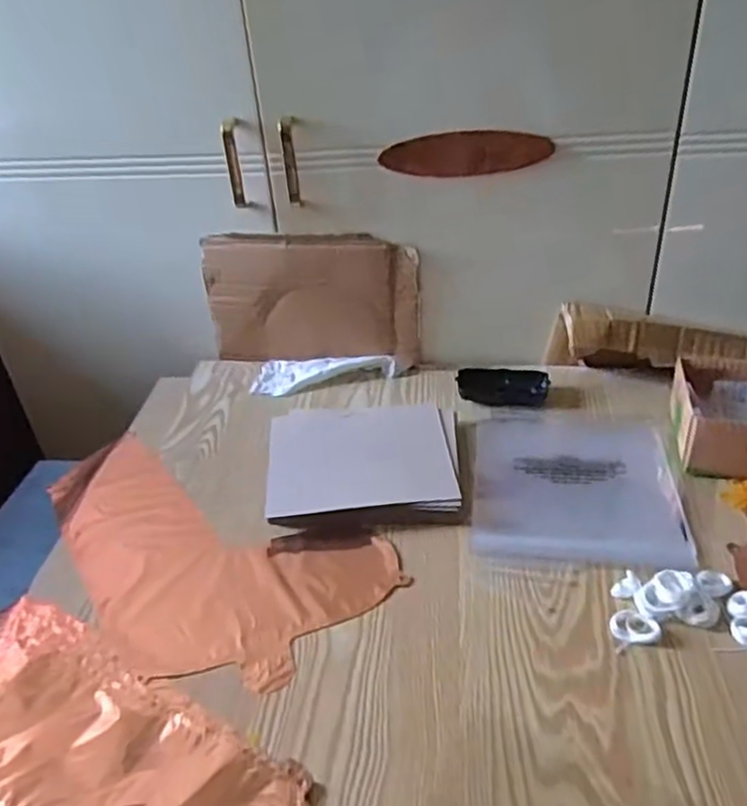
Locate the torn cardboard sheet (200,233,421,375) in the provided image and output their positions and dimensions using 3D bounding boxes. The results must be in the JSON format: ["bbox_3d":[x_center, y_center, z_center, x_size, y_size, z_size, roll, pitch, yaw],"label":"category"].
[{"bbox_3d":[-0.078,-0.130,0.873,0.270,0.165,0.026,1,33,7],"label":"torn cardboard sheet"}]

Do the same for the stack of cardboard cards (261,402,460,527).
[{"bbox_3d":[-0.010,0.060,0.725,0.195,0.027,0.156,-3,33,1],"label":"stack of cardboard cards"}]

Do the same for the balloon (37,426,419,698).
[{"bbox_3d":[-0.182,0.132,0.683,0.221,0.015,0.390,-30,41,-34],"label":"balloon"}]

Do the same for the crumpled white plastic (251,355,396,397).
[{"bbox_3d":[-0.063,-0.038,0.888,0.178,0.015,0.071,-2,33,3],"label":"crumpled white plastic"}]

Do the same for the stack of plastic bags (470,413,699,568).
[{"bbox_3d":[0.205,0.081,0.702,0.199,0.015,0.225,2,34,9],"label":"stack of plastic bags"}]

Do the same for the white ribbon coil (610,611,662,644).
[{"bbox_3d":[0.211,0.181,0.553,0.037,0.010,0.025,6,35,15],"label":"white ribbon coil"}]

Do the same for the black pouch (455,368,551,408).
[{"bbox_3d":[0.158,-0.019,0.833,0.107,0.035,0.028,-1,33,5],"label":"black pouch"}]

